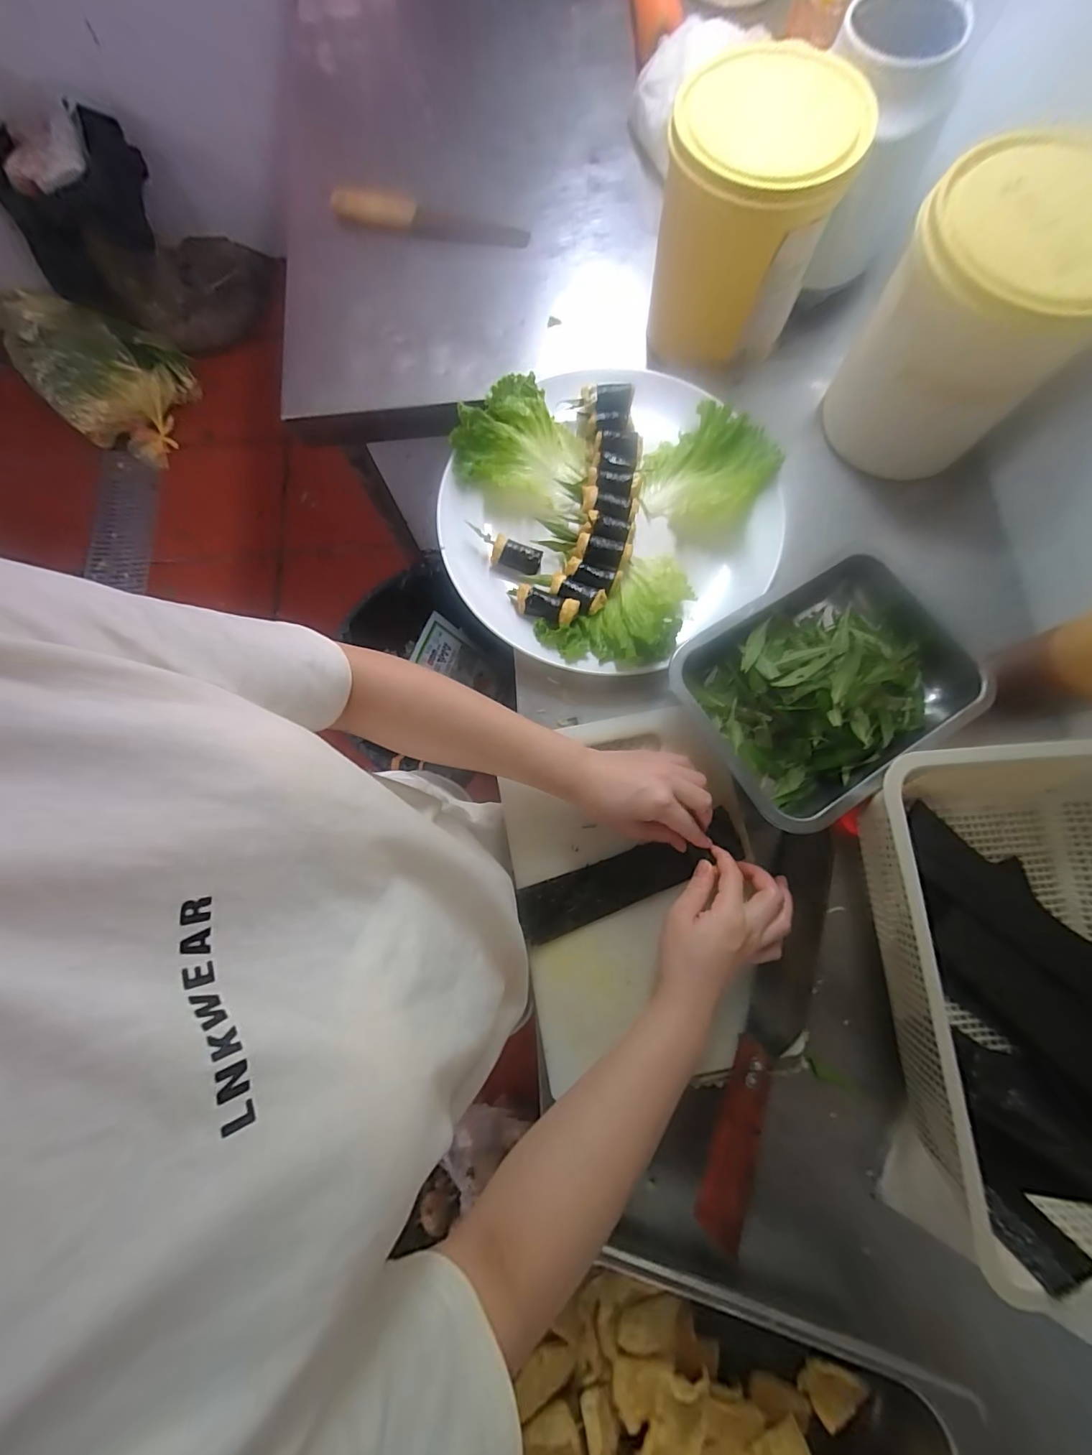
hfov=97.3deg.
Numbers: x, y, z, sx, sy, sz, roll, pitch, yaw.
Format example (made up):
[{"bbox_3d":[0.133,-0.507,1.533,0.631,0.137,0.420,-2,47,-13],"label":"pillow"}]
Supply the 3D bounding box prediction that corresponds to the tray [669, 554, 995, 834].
[{"bbox_3d":[0.262,-0.045,0.442,0.267,0.052,0.189,-31,79,-5],"label":"tray"}]

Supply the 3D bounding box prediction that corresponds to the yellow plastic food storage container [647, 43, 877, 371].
[{"bbox_3d":[0.203,-0.524,0.505,0.164,0.184,0.164,10,79,4],"label":"yellow plastic food storage container"}]

